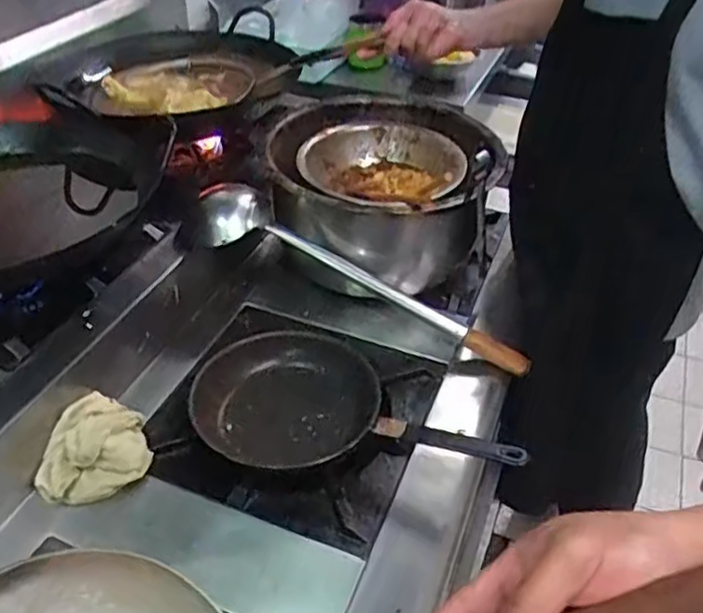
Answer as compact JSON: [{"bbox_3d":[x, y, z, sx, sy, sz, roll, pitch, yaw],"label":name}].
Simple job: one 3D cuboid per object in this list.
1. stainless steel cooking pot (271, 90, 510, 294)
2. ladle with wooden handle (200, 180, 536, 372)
[{"bbox_3d":[0.042,-0.178,1.010,0.304,0.184,0.344,2,39,2],"label":"stainless steel cooking pot"},{"bbox_3d":[0.005,-0.037,0.902,0.494,0.058,0.091,28,43,3],"label":"ladle with wooden handle"}]

